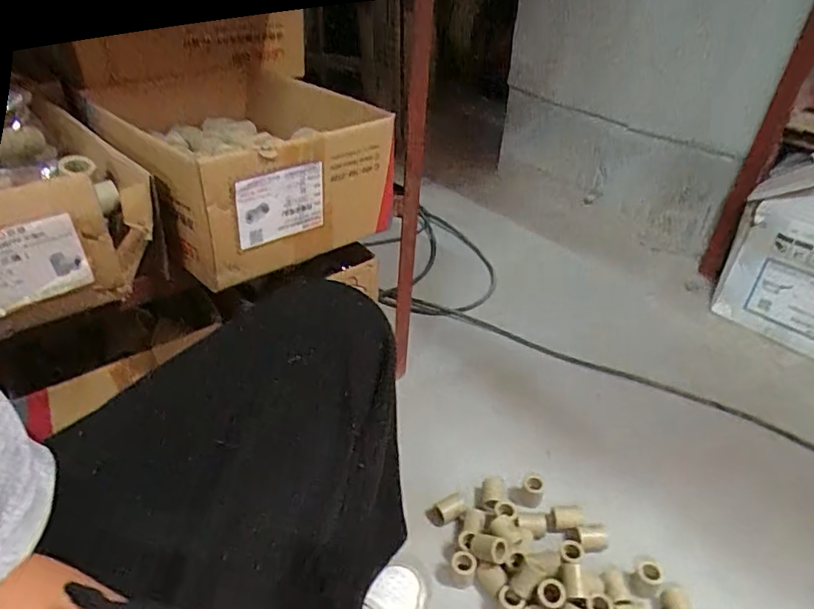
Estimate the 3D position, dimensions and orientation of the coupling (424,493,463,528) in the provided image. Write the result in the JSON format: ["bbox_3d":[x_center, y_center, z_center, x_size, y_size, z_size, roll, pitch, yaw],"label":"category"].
[{"bbox_3d":[0.053,0.267,0.733,0.048,0.030,0.028,-21,43,-29],"label":"coupling"}]

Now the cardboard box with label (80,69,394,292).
[{"bbox_3d":[-0.168,-0.139,0.579,0.234,0.124,0.215,32,45,33],"label":"cardboard box with label"}]

